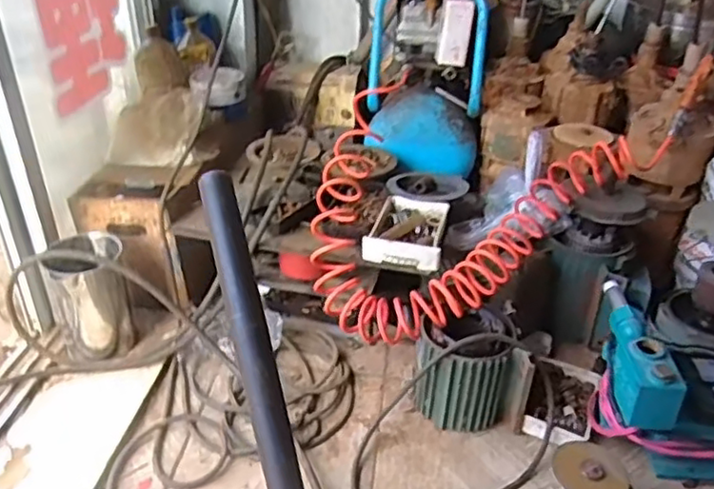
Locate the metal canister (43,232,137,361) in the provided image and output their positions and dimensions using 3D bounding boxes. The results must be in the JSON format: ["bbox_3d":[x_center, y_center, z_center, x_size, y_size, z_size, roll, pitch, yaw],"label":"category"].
[{"bbox_3d":[-0.471,0.100,1.154,0.124,0.198,0.111,-12,36,-22],"label":"metal canister"}]

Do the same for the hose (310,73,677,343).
[{"bbox_3d":[0.160,-0.107,1.247,0.638,0.244,0.528,-18,38,-28],"label":"hose"}]

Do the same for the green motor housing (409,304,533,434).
[{"bbox_3d":[0.188,0.213,1.095,0.177,0.174,0.133,3,33,1],"label":"green motor housing"}]

